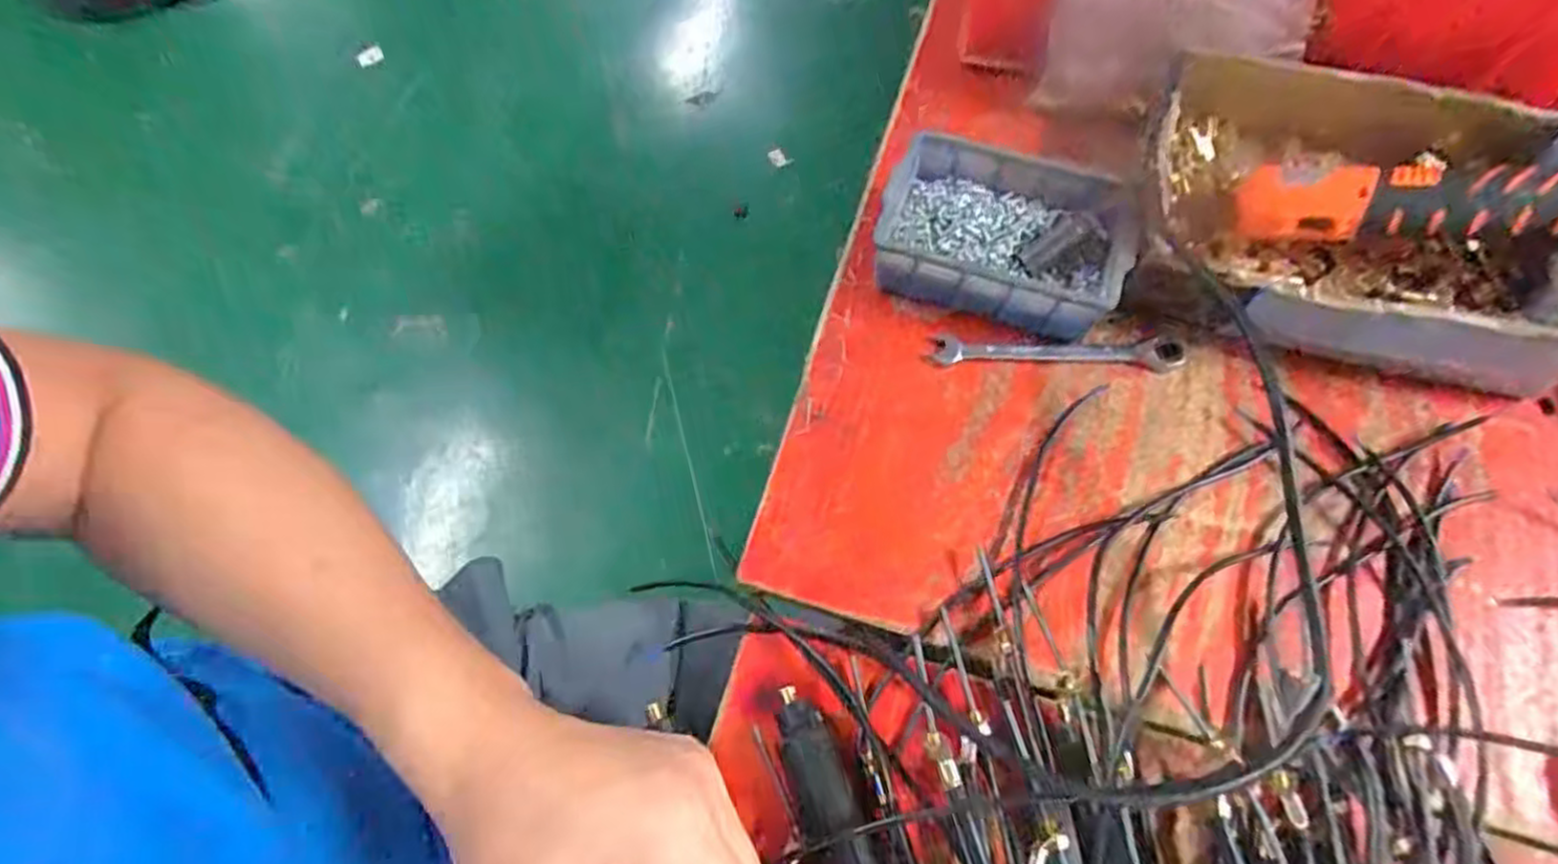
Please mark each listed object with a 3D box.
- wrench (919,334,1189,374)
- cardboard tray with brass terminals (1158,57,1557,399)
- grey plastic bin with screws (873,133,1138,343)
[{"bbox_3d":[0.169,-0.050,0.461,0.154,0.011,0.018,1,65,3],"label":"wrench"},{"bbox_3d":[0.347,-0.130,0.460,0.238,0.063,0.183,14,67,9],"label":"cardboard tray with brass terminals"},{"bbox_3d":[0.140,-0.122,0.476,0.151,0.049,0.106,16,67,9],"label":"grey plastic bin with screws"}]

